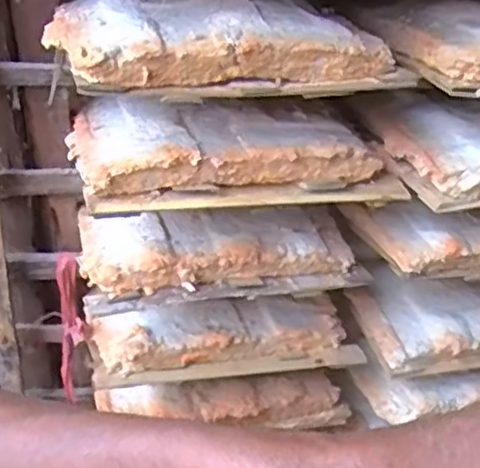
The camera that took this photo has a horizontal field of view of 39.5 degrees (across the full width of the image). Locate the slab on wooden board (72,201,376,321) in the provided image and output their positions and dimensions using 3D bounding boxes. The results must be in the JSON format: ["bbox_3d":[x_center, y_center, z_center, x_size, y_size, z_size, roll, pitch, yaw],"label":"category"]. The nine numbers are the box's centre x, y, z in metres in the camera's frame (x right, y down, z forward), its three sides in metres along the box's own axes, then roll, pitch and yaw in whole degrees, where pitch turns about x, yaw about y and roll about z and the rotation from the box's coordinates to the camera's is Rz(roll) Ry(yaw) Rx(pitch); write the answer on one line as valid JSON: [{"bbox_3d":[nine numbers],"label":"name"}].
[{"bbox_3d":[-0.014,0.014,0.543,0.221,0.047,0.084,-7,35,-16],"label":"slab on wooden board"}]

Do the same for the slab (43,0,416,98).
[{"bbox_3d":[-0.010,-0.138,0.464,0.225,0.046,0.120,-5,34,-14],"label":"slab"}]

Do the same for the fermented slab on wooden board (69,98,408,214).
[{"bbox_3d":[-0.002,-0.064,0.506,0.240,0.045,0.111,-5,34,-14],"label":"fermented slab on wooden board"}]

